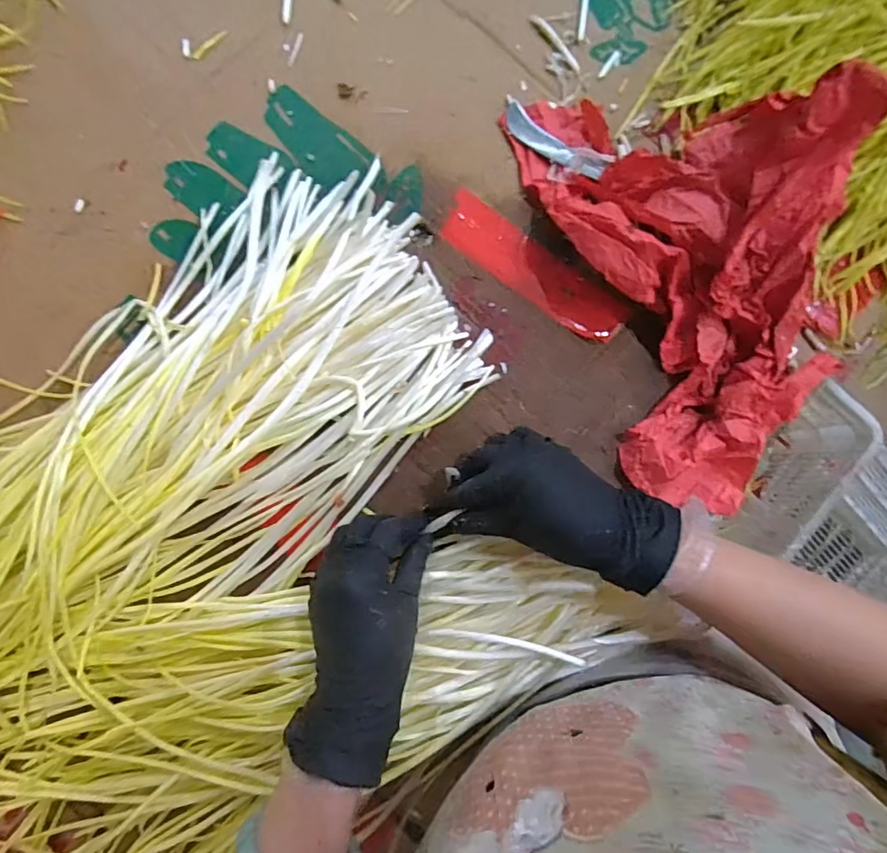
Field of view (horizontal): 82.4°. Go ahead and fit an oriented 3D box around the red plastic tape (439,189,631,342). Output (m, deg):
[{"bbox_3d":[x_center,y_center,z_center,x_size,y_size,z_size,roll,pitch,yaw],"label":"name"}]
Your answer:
[{"bbox_3d":[0.073,-0.127,0.410,0.163,0.006,0.045,37,84,-1],"label":"red plastic tape"}]

